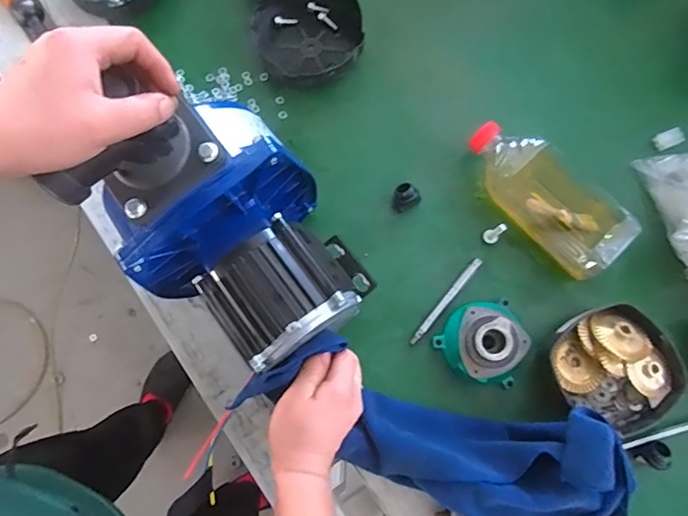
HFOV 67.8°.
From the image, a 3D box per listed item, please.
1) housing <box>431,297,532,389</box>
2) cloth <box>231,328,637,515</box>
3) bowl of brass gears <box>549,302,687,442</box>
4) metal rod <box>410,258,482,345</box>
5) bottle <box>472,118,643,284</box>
[{"bbox_3d":[0.175,0.100,0.606,0.107,0.046,0.104,41,81,6],"label":"housing"},{"bbox_3d":[0.111,0.198,0.541,0.398,0.129,0.149,20,80,3],"label":"cloth"},{"bbox_3d":[0.310,0.129,0.596,0.123,0.052,0.134,0,79,-1],"label":"bowl of brass gears"},{"bbox_3d":[0.126,0.053,0.634,0.010,0.005,0.134,40,81,6],"label":"metal rod"},{"bbox_3d":[0.248,-0.082,0.629,0.100,0.069,0.220,-44,83,-8],"label":"bottle"}]

